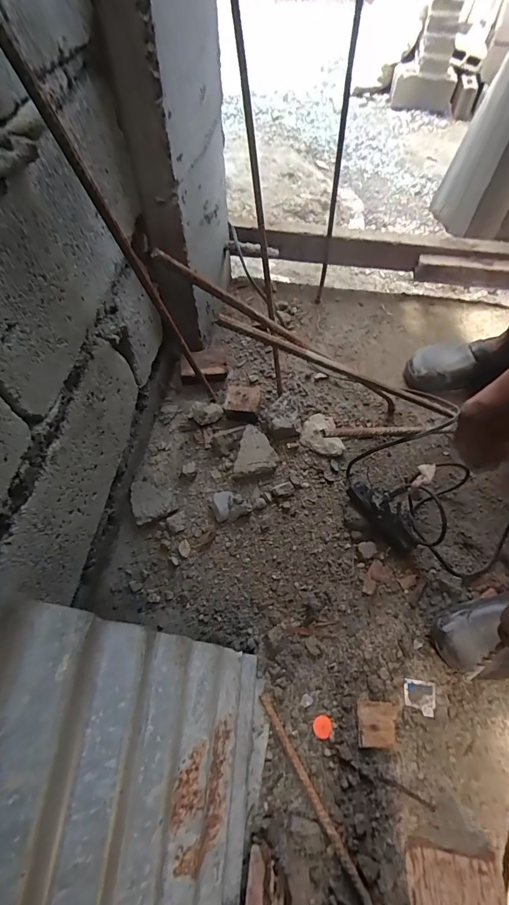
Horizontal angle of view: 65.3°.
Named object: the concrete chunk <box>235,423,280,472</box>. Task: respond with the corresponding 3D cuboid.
[{"bbox_3d":[0.010,0.000,0.787,0.076,0.026,0.100,13,60,6],"label":"concrete chunk"}]

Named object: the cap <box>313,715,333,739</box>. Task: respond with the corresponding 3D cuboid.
[{"bbox_3d":[0.098,0.393,0.569,0.027,0.004,0.026,1,60,-1],"label":"cap"}]

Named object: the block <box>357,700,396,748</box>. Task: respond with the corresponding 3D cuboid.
[{"bbox_3d":[0.176,0.390,0.571,0.052,0.007,0.055,4,60,0],"label":"block"}]

